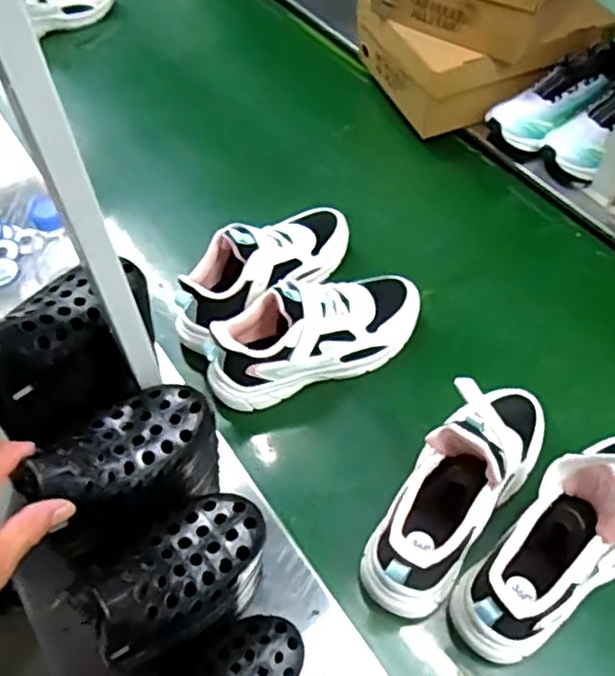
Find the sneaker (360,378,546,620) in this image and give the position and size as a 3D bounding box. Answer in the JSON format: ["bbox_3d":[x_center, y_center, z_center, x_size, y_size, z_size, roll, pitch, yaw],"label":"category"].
[{"bbox_3d":[0.148,0.127,0.608,0.083,0.140,0.256,32,62,23],"label":"sneaker"}]

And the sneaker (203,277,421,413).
[{"bbox_3d":[0.013,-0.011,0.742,0.259,0.116,0.090,-19,56,-11],"label":"sneaker"}]

